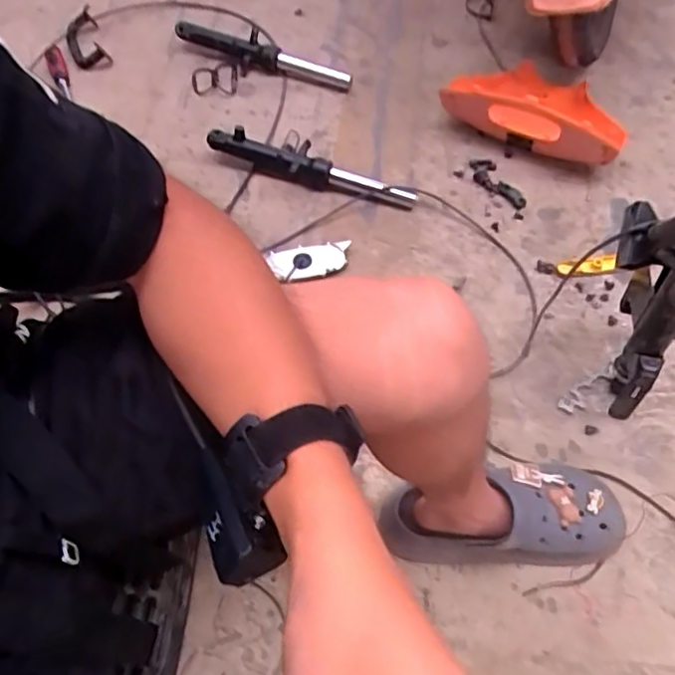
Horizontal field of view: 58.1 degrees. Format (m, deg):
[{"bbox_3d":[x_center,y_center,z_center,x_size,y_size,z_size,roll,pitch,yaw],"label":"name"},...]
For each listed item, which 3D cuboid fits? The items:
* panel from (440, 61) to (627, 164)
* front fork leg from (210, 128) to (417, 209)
[{"bbox_3d":[0.374,-0.428,1.109,0.320,0.103,0.178,31,68,19],"label":"panel"},{"bbox_3d":[-0.040,-0.301,1.035,0.364,0.070,0.078,12,63,11],"label":"front fork leg"}]

